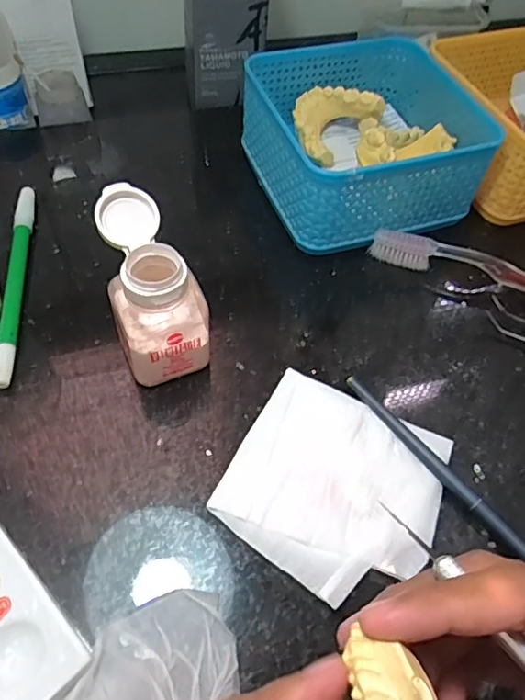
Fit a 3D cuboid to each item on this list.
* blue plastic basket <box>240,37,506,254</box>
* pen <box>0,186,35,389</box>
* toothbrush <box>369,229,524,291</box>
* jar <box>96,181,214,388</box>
[{"bbox_3d":[0.064,-0.140,0.362,0.129,0.063,0.132,-15,59,-14],"label":"blue plastic basket"},{"bbox_3d":[-0.141,-0.042,0.312,0.009,0.009,0.144,-5,57,-8],"label":"pen"},{"bbox_3d":[0.157,-0.040,0.329,0.184,0.017,0.015,18,57,7],"label":"toothbrush"},{"bbox_3d":[-0.054,-0.030,0.271,0.043,0.075,0.065,-17,59,-15],"label":"jar"}]

